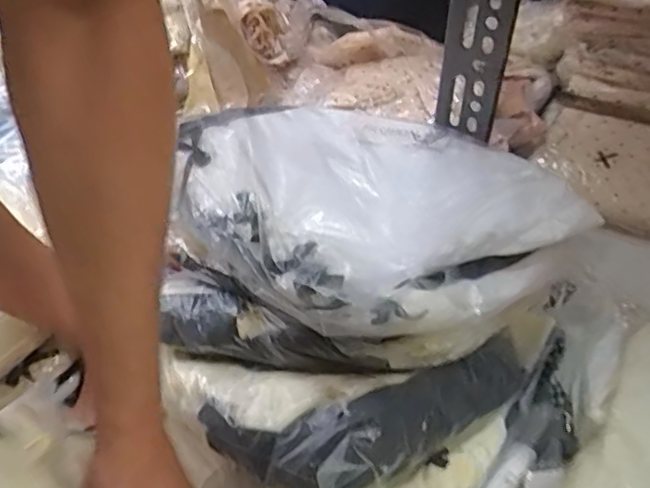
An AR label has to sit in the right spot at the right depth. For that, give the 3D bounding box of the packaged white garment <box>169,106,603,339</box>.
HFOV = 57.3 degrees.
[{"bbox_3d":[0.014,-0.049,0.529,0.243,0.055,0.355,-27,45,-31],"label":"packaged white garment"}]

